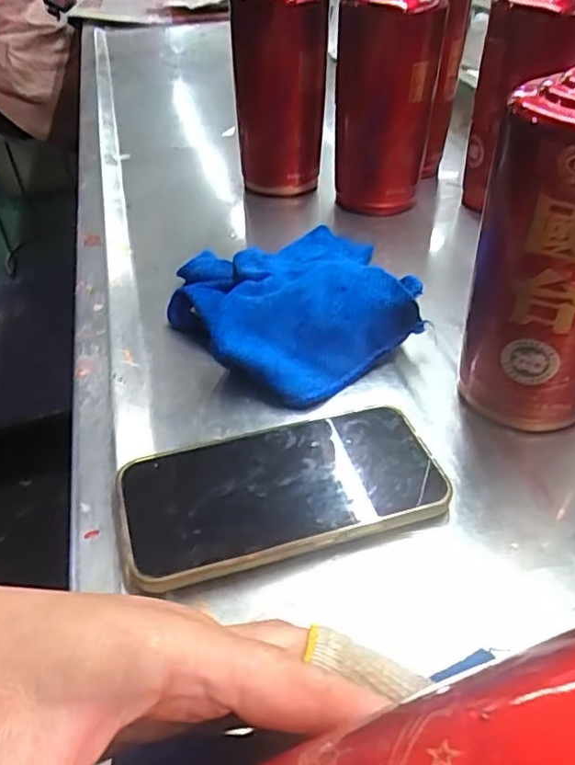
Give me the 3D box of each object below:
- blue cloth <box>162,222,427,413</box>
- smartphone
[{"bbox_3d":[0.007,-0.065,0.434,0.158,0.046,0.159,-25,43,-26],"label":"blue cloth"},{"bbox_3d":[-0.003,0.052,0.319,0.156,0.010,0.081,-12,40,-15],"label":"smartphone"}]

